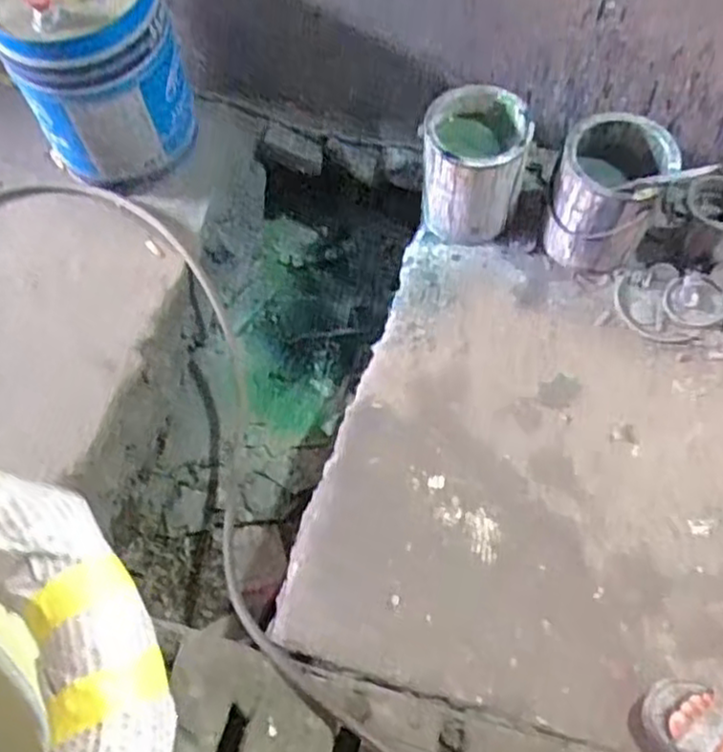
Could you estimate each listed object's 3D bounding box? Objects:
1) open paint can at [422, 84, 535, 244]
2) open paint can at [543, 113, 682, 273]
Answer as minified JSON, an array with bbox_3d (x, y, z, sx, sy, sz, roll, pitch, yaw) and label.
[{"bbox_3d":[0.179,-0.340,1.196,0.163,0.181,0.168,8,64,6],"label":"open paint can"},{"bbox_3d":[0.379,-0.284,1.145,0.151,0.206,0.156,-1,63,1],"label":"open paint can"}]

